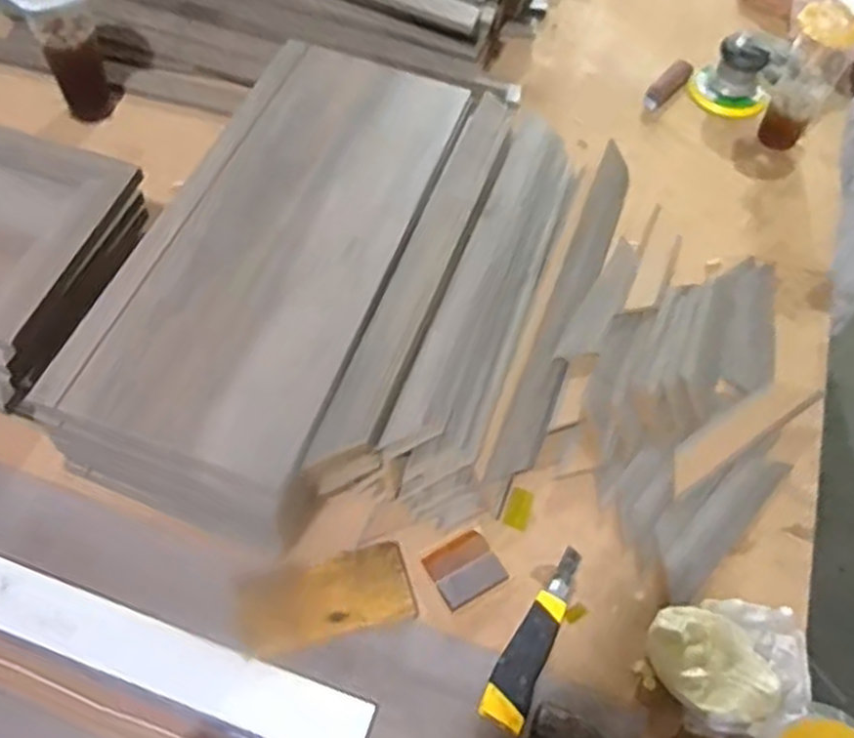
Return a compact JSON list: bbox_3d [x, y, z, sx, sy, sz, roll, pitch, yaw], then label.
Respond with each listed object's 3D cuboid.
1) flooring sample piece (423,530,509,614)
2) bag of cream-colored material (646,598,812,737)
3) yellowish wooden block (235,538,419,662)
[{"bbox_3d":[0.036,0.190,0.713,0.064,0.005,0.057,-27,64,-19],"label":"flooring sample piece"},{"bbox_3d":[0.277,0.264,0.669,0.141,0.045,0.109,-6,59,-8],"label":"bag of cream-colored material"},{"bbox_3d":[-0.088,0.208,0.674,0.153,0.013,0.073,-9,62,-20],"label":"yellowish wooden block"}]

